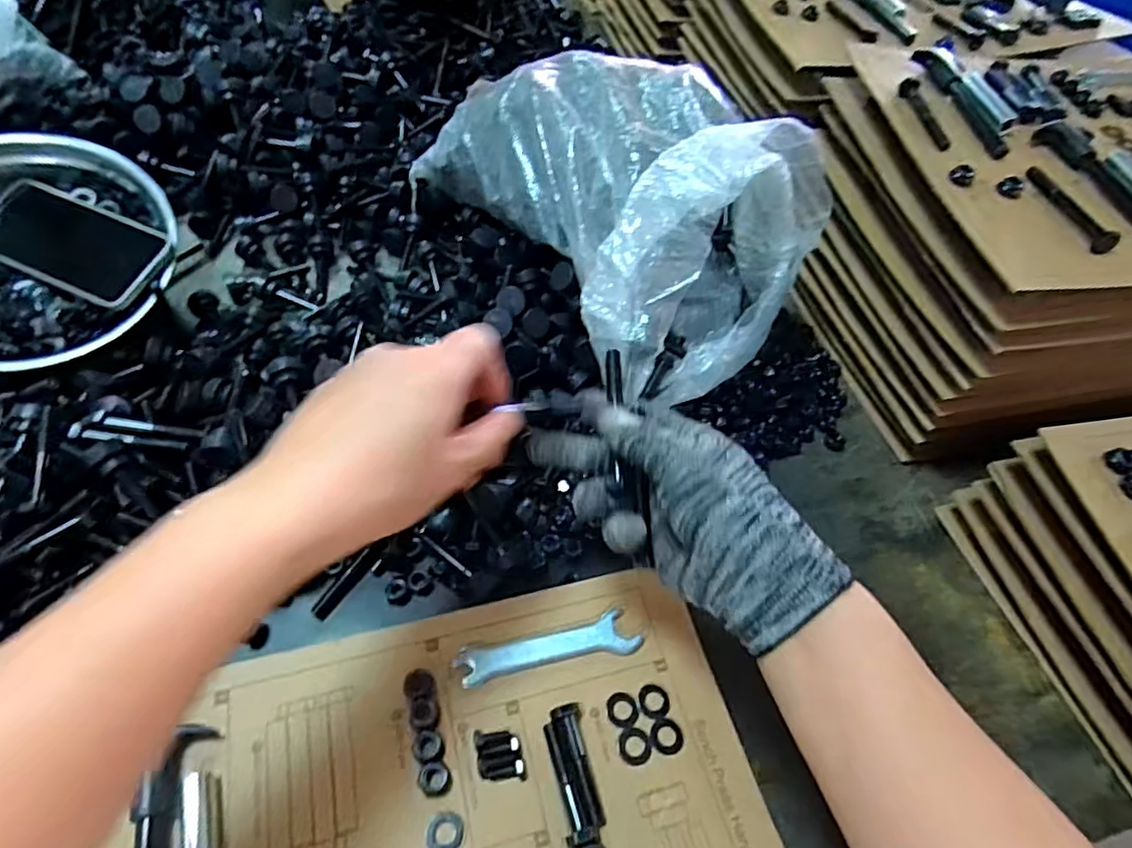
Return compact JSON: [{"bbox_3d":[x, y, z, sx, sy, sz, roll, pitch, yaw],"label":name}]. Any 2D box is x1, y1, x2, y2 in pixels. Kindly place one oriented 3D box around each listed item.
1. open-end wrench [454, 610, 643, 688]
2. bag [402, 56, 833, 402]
[{"bbox_3d":[-0.010,0.138,0.390,0.112,0.005,0.027,-7,53,-12],"label":"open-end wrench"},{"bbox_3d":[0.050,-0.212,0.571,0.221,0.160,0.362,-26,59,-24],"label":"bag"}]

